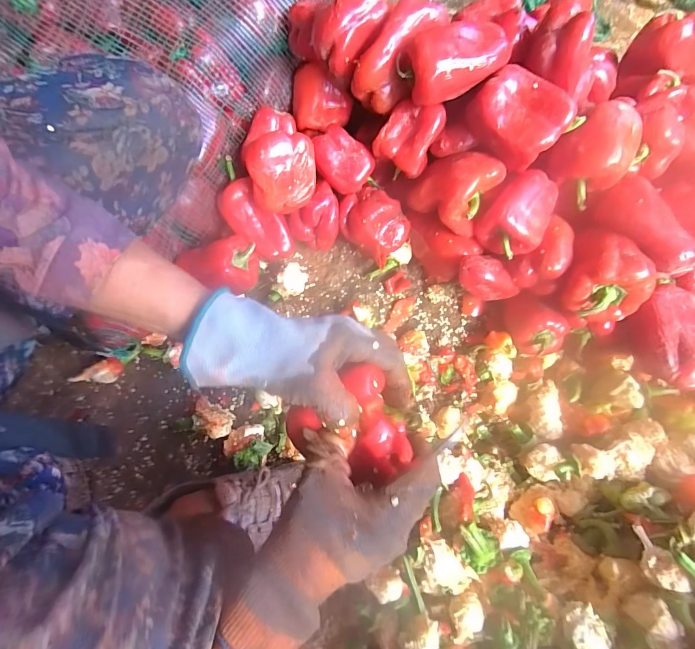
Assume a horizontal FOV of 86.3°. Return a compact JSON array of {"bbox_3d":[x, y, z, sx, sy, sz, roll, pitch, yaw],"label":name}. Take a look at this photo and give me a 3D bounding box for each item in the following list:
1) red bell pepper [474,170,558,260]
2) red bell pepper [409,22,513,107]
[{"bbox_3d":[0.195,-0.122,0.427,0.069,0.073,0.069,0,69,0],"label":"red bell pepper"},{"bbox_3d":[0.109,-0.262,0.374,0.090,0.050,0.058,-21,71,-8],"label":"red bell pepper"}]

